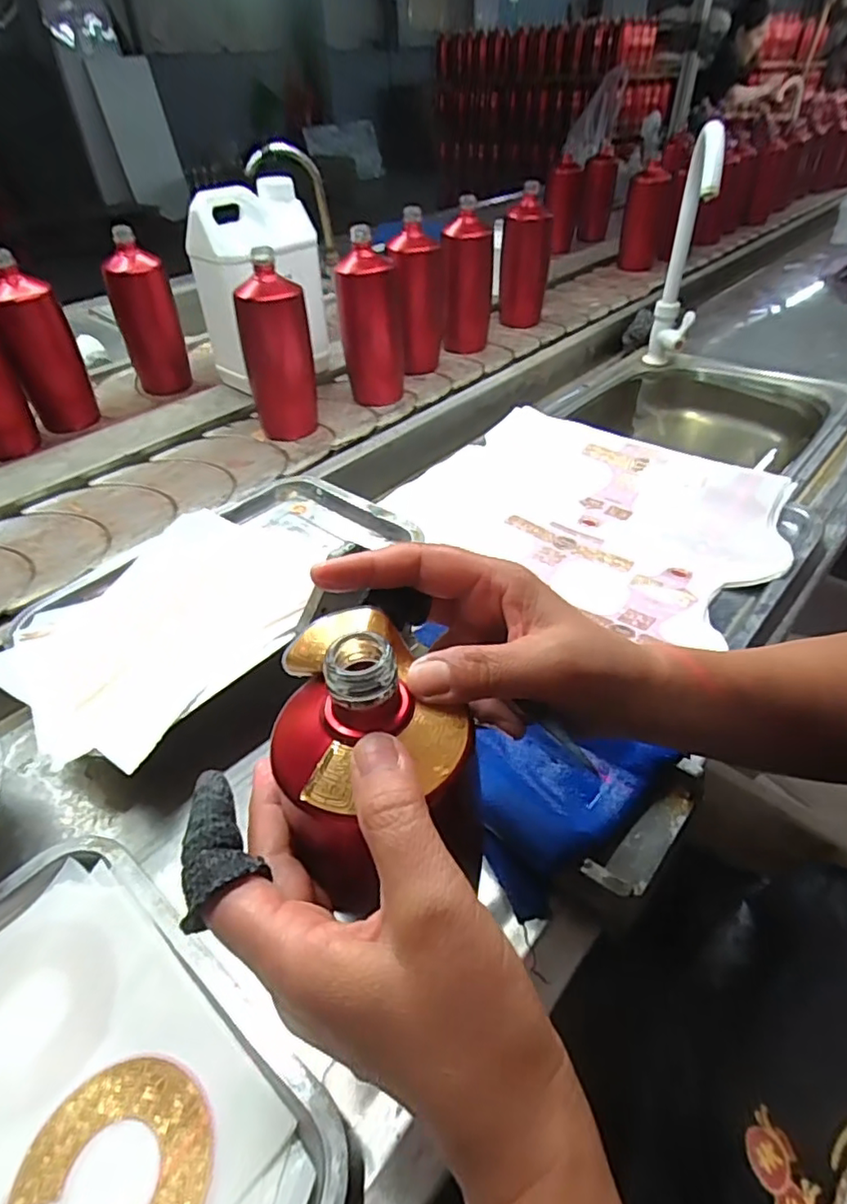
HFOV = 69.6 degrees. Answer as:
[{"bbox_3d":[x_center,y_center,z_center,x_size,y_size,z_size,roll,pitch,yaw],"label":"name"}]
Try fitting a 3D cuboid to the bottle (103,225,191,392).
[{"bbox_3d":[-0.384,-0.387,0.854,0.091,0.209,0.062,-13,46,-14],"label":"bottle"}]

